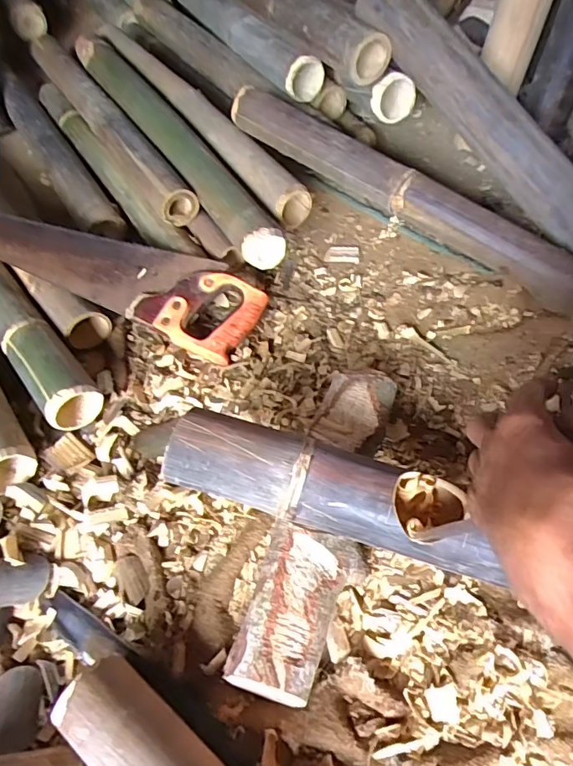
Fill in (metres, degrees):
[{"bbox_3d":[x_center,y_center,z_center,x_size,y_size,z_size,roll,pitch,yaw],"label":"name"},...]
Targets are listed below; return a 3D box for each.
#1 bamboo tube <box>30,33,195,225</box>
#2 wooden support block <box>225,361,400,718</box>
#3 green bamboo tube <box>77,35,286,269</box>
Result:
[{"bbox_3d":[-0.310,-0.448,0.849,0.058,0.054,0.597,-30,59,-17],"label":"bamboo tube"},{"bbox_3d":[0.041,0.131,0.496,0.084,0.059,0.323,14,57,12],"label":"wooden support block"},{"bbox_3d":[-0.189,-0.397,0.796,0.072,0.074,0.652,-29,59,-16],"label":"green bamboo tube"}]

